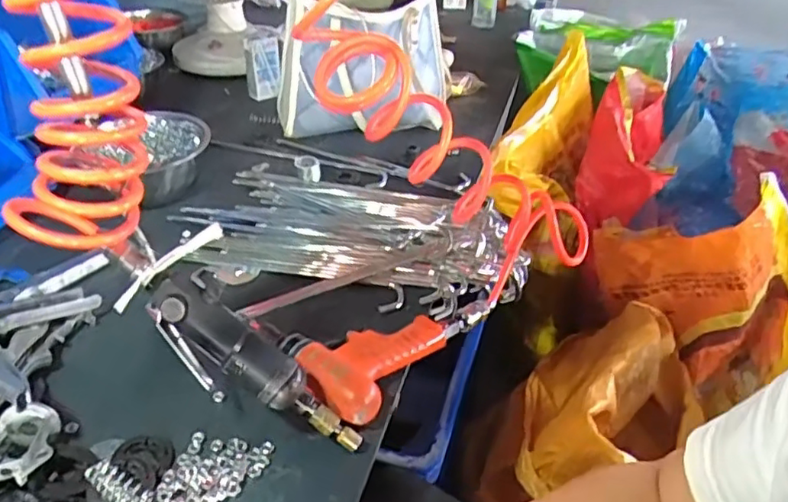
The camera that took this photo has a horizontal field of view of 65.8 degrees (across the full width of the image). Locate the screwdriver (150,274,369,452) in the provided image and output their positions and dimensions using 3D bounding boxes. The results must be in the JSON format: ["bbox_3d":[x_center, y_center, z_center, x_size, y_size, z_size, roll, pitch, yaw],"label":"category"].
[{"bbox_3d":[-0.113,0.099,0.493,0.206,0.055,0.041,38,39,-6],"label":"screwdriver"}]

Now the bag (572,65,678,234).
[{"bbox_3d":[0.409,-0.181,1.069,0.134,0.195,0.233,13,36,16],"label":"bag"}]

